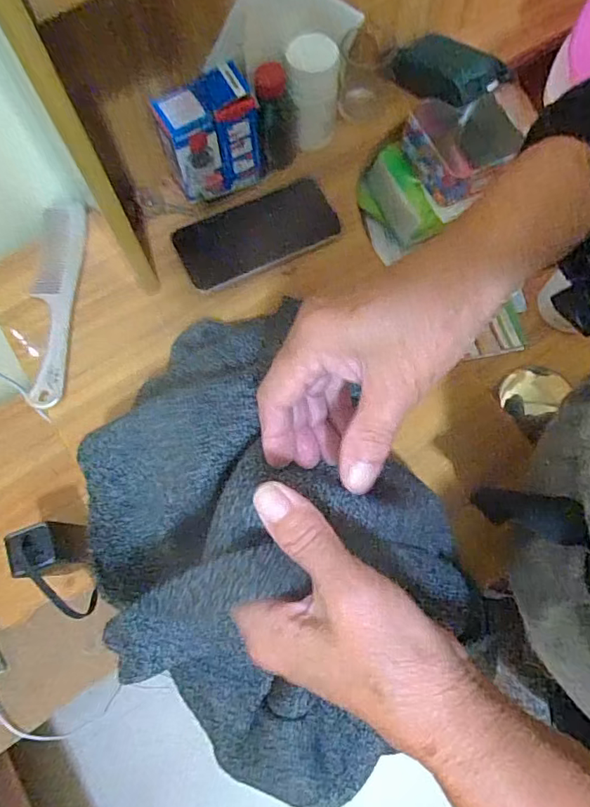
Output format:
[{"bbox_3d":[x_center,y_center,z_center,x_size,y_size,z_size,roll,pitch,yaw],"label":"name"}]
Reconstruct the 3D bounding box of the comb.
[{"bbox_3d":[-0.232,-0.101,0.512,0.040,0.008,0.216,-2,72,0],"label":"comb"}]

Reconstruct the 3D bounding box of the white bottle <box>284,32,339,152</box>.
[{"bbox_3d":[0.018,-0.306,0.525,0.049,0.088,0.049,0,72,0],"label":"white bottle"}]

